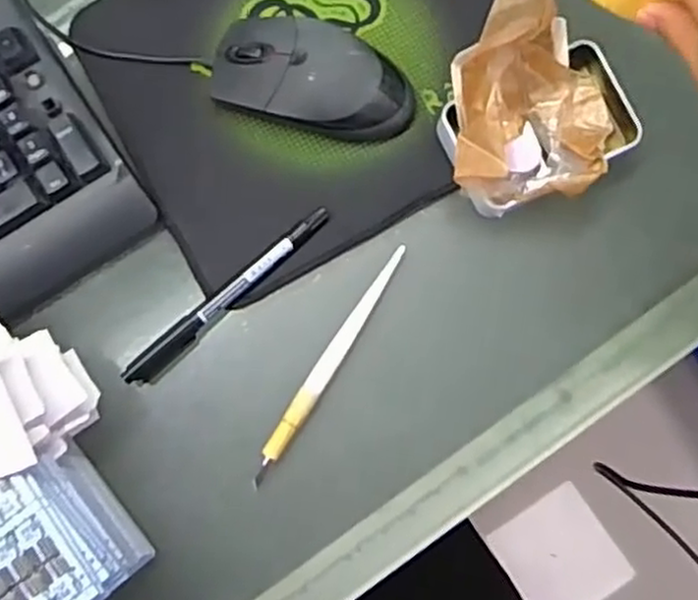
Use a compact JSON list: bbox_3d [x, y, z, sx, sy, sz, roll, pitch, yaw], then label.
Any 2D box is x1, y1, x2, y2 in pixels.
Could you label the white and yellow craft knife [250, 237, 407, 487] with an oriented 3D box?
[{"bbox_3d":[-0.010,0.033,0.388,0.011,0.007,0.147,32,82,7],"label":"white and yellow craft knife"}]

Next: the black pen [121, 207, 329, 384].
[{"bbox_3d":[-0.065,-0.003,0.394,0.138,0.011,0.012,-41,81,-6],"label":"black pen"}]

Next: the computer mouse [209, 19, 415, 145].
[{"bbox_3d":[-0.020,-0.124,0.405,0.110,0.036,0.055,11,80,3],"label":"computer mouse"}]

